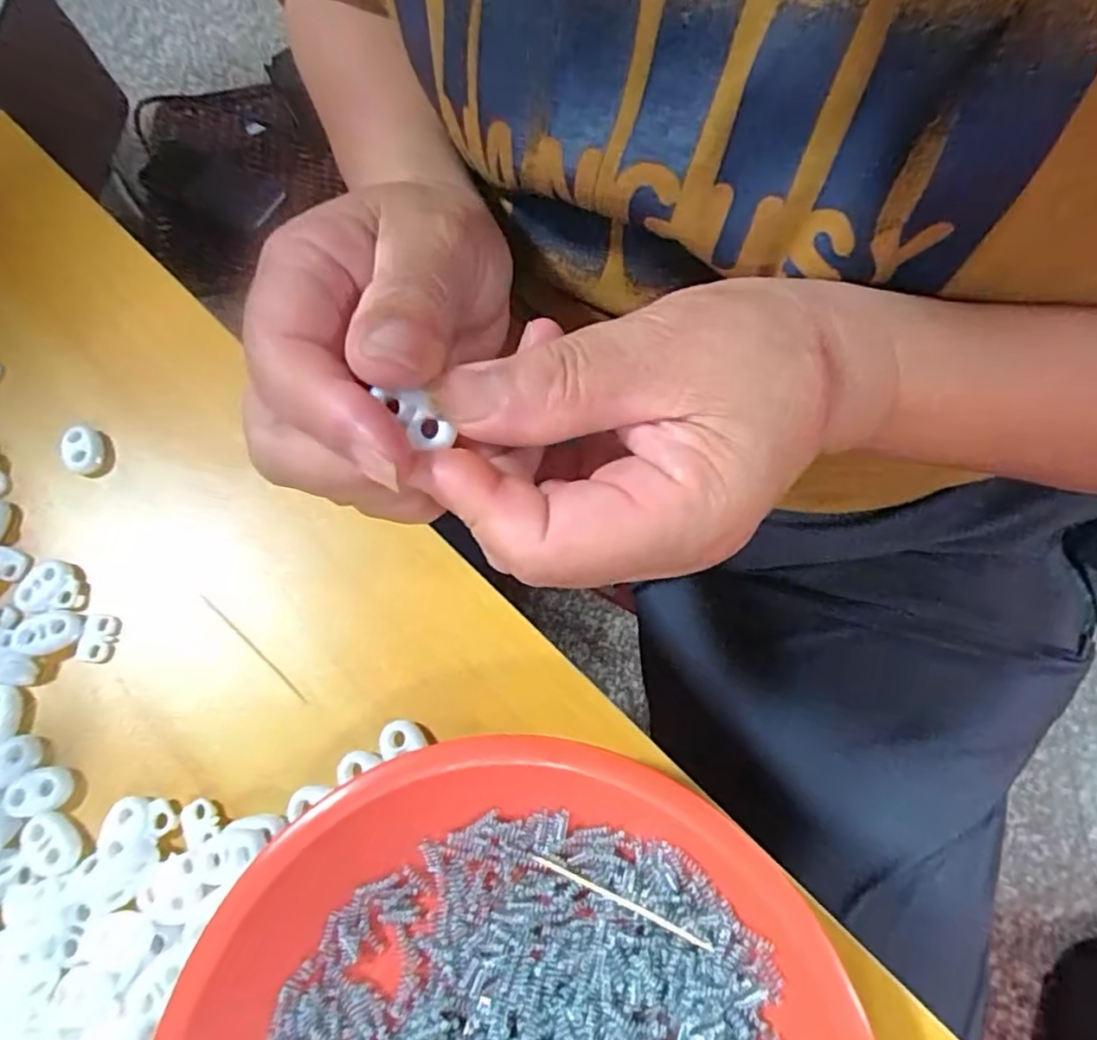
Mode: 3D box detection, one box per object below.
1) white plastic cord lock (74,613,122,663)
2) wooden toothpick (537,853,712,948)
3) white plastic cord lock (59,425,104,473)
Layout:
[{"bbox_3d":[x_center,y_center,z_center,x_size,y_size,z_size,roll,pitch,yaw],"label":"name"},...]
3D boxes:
[{"bbox_3d":[-0.172,0.045,0.236,0.015,0.004,0.018,5,73,7],"label":"white plastic cord lock"},{"bbox_3d":[0.021,0.116,0.188,0.056,0.004,0.004,17,74,20],"label":"wooden toothpick"},{"bbox_3d":[-0.195,-0.031,0.258,0.011,0.009,0.019,-11,71,2],"label":"white plastic cord lock"}]

